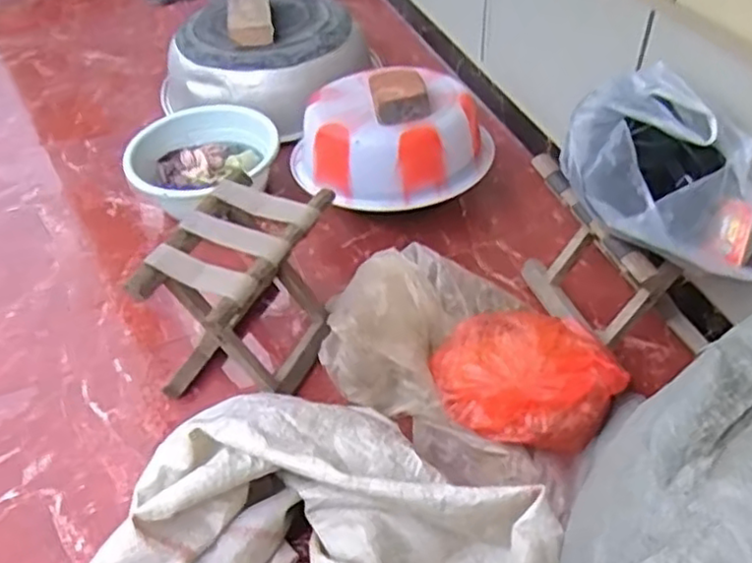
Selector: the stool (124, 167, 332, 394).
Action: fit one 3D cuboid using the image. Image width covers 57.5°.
[{"bbox_3d":[-0.215,0.025,1.173,0.208,0.283,0.307,17,50,20],"label":"stool"}]

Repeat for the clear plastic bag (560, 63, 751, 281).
[{"bbox_3d":[0.429,-0.151,0.987,0.318,0.199,0.177,12,48,15],"label":"clear plastic bag"}]

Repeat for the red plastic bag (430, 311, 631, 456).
[{"bbox_3d":[0.248,0.156,1.137,0.299,0.103,0.236,12,48,16],"label":"red plastic bag"}]

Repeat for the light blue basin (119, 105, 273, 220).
[{"bbox_3d":[-0.392,-0.276,1.576,0.312,0.130,0.292,-2,46,2],"label":"light blue basin"}]

